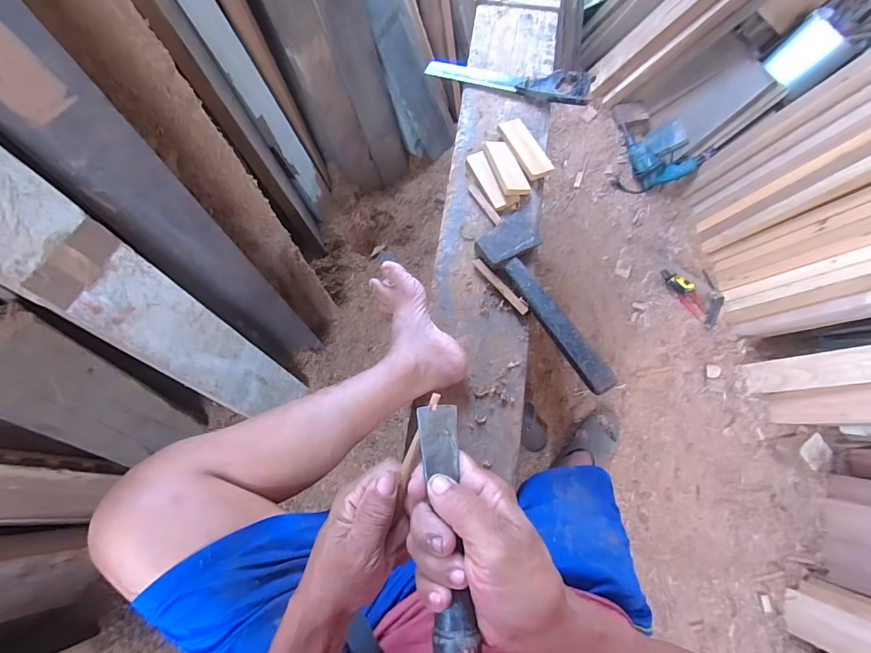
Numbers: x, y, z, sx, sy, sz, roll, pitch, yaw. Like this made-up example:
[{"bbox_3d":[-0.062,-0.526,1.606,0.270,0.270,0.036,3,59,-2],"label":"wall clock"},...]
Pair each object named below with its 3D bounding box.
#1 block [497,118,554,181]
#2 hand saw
[{"bbox_3d":[0.175,-0.350,0.799,0.052,0.014,0.144,-25,76,-9],"label":"block"},{"bbox_3d":[0.153,-0.531,0.868,0.346,0.021,0.076,17,77,14],"label":"hand saw"}]

